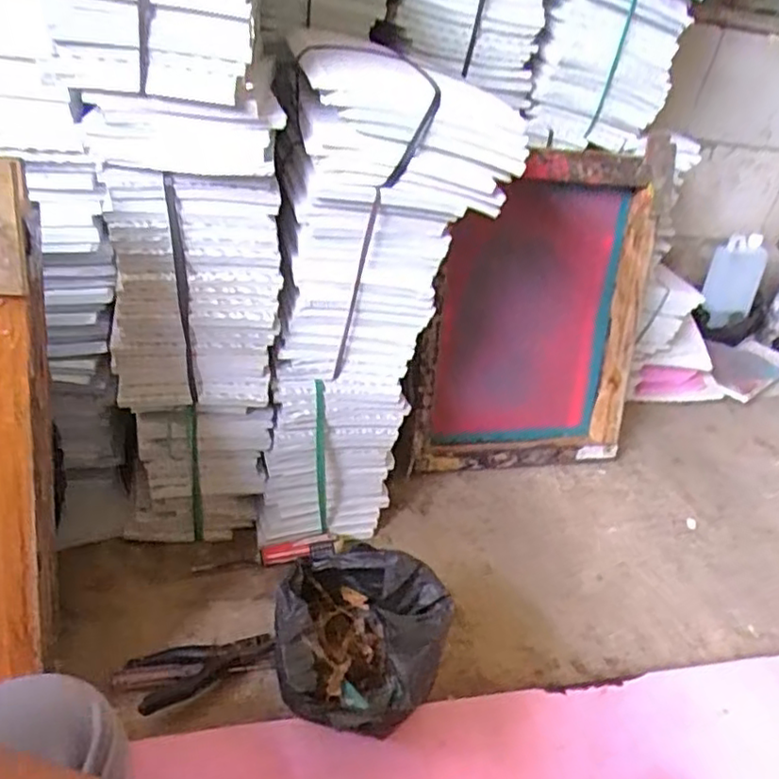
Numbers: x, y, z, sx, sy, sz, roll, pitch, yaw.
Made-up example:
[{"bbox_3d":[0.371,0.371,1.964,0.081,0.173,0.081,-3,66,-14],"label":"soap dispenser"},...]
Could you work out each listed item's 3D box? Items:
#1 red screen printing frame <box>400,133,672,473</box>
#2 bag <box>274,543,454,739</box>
[{"bbox_3d":[0.205,-0.115,0.984,0.379,0.482,0.068,-4,24,-20],"label":"red screen printing frame"},{"bbox_3d":[-0.037,0.254,0.660,0.168,0.124,0.153,18,34,10],"label":"bag"}]

